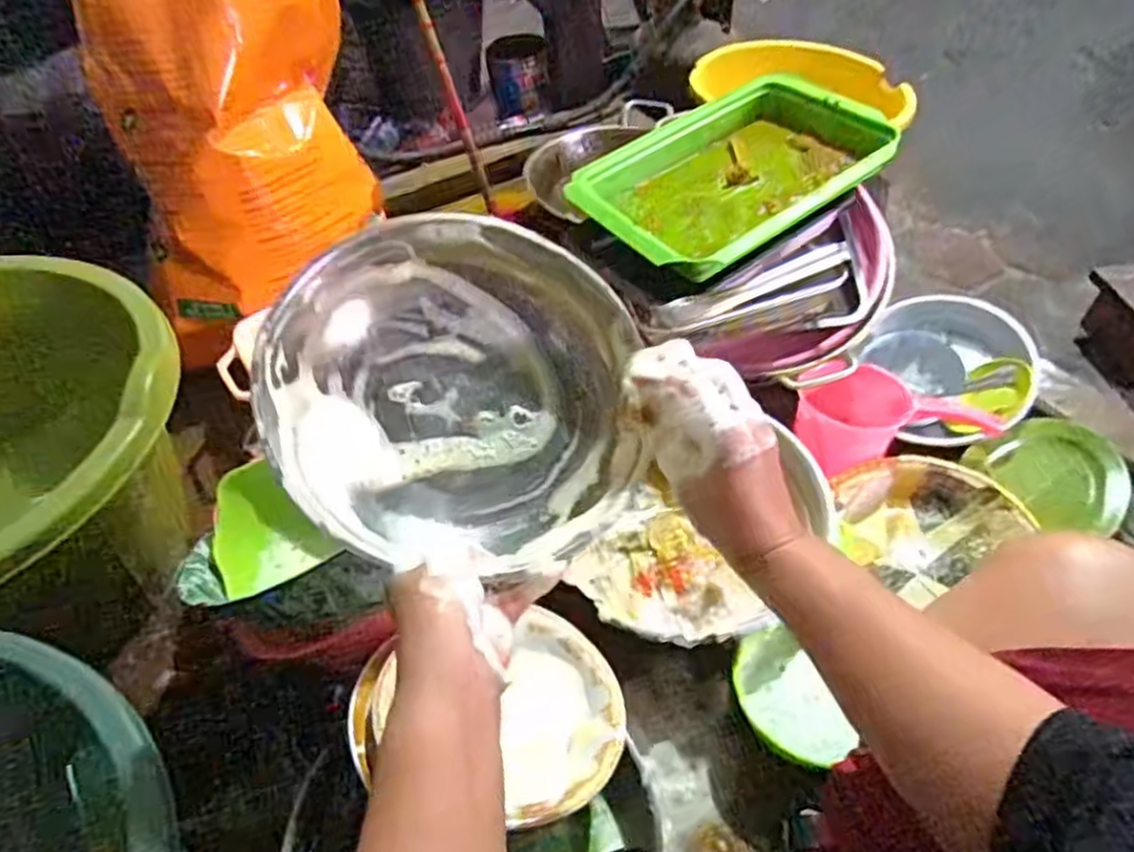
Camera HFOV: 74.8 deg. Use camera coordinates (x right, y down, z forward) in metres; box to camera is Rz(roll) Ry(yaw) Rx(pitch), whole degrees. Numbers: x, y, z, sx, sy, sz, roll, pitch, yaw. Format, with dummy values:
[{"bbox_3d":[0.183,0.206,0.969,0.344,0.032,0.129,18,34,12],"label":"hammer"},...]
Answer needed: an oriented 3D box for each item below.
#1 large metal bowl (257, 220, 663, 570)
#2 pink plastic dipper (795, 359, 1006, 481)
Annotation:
[{"bbox_3d":[-0.068,-0.027,0.499,0.249,0.085,0.249,3,80,-18],"label":"large metal bowl"},{"bbox_3d":[0.420,-0.017,0.966,0.232,0.107,0.102,-7,49,-5],"label":"pink plastic dipper"}]

